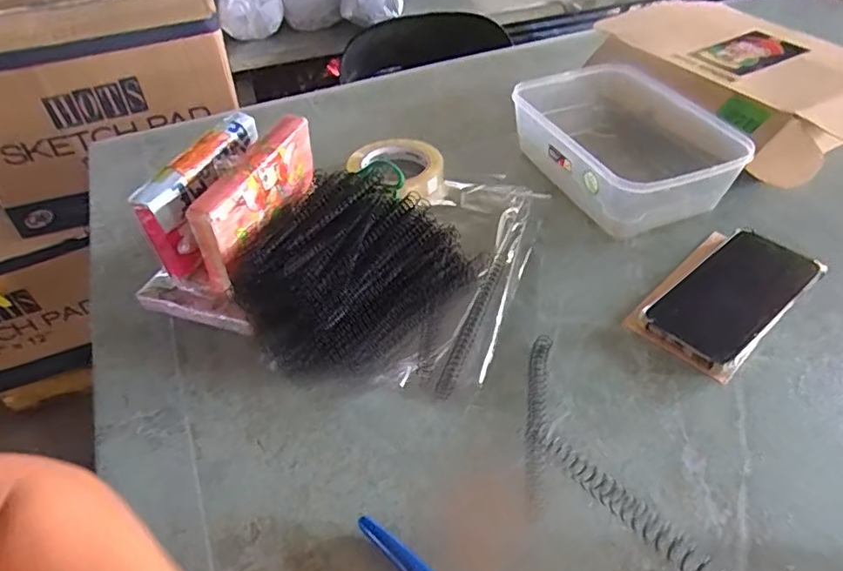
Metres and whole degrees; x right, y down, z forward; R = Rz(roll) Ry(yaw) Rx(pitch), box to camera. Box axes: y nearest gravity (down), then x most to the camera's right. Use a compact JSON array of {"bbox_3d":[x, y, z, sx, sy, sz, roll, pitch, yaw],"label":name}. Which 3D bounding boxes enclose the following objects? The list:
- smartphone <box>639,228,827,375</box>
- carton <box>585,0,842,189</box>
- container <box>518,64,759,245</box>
[{"bbox_3d":[0.263,0.007,0.489,0.160,0.013,0.079,-34,47,-24],"label":"smartphone"},{"bbox_3d":[0.388,-0.240,0.699,0.239,0.084,0.336,-15,45,-15],"label":"carton"},{"bbox_3d":[0.215,-0.155,0.620,0.169,0.064,0.241,-14,45,-10],"label":"container"}]

